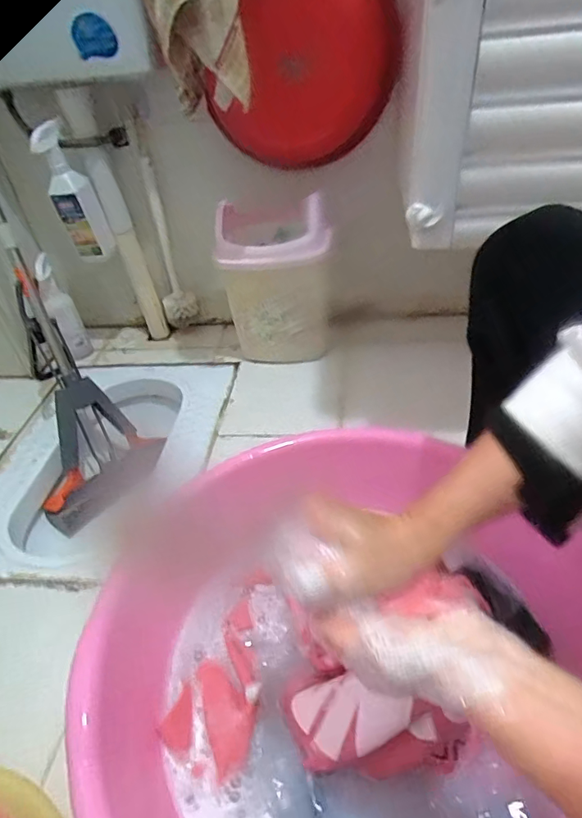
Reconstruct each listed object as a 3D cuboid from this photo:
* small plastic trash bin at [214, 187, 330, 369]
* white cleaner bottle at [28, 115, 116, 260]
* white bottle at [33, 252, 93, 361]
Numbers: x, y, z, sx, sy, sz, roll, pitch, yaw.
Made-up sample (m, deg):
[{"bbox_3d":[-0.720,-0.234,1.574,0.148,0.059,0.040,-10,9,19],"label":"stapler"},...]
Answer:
[{"bbox_3d":[-0.029,-0.262,1.014,0.226,0.307,0.198,-13,41,-7],"label":"small plastic trash bin"},{"bbox_3d":[-0.392,-0.381,0.870,0.083,0.243,0.107,-18,42,-13],"label":"white cleaner bottle"},{"bbox_3d":[-0.502,-0.212,1.049,0.060,0.230,0.057,-22,42,-17],"label":"white bottle"}]

